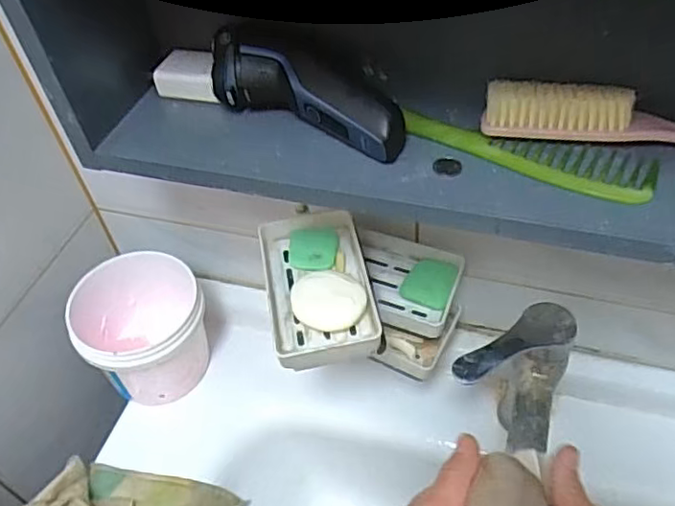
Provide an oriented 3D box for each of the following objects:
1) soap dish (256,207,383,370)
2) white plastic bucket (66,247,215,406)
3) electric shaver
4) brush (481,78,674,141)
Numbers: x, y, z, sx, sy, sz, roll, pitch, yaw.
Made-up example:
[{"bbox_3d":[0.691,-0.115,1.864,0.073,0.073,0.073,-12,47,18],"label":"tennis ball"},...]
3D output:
[{"bbox_3d":[-0.015,0.025,0.482,0.079,0.025,0.127,-10,48,-3],"label":"soap dish"},{"bbox_3d":[-0.194,0.082,0.637,0.123,0.120,0.132,-26,51,-17],"label":"white plastic bucket"},{"bbox_3d":[-0.018,-0.110,0.415,0.140,0.050,0.048,22,54,23],"label":"electric shaver"},{"bbox_3d":[0.223,-0.077,0.376,0.260,0.032,0.032,10,50,14],"label":"brush"}]

